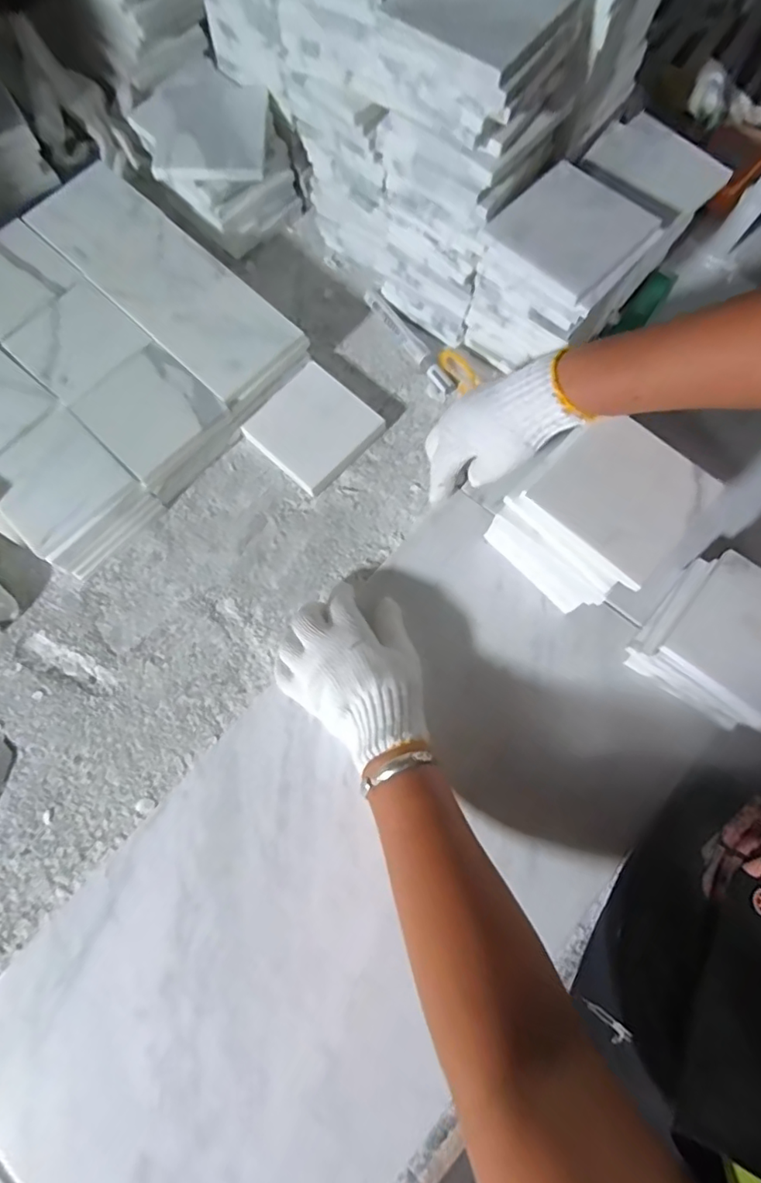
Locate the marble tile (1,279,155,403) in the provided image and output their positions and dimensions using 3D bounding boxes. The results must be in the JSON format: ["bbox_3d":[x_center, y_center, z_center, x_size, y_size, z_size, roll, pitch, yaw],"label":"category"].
[{"bbox_3d":[-0.284,-0.235,0.514,0.099,0.004,0.099,42,79,9],"label":"marble tile"}]

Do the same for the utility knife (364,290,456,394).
[{"bbox_3d":[0.029,-0.257,0.568,0.016,0.018,0.141,-33,77,-11],"label":"utility knife"}]

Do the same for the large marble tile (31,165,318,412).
[{"bbox_3d":[-0.211,-0.304,0.529,0.298,0.007,0.100,42,79,9],"label":"large marble tile"}]

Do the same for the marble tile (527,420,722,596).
[{"bbox_3d":[0.170,-0.071,0.390,0.102,0.009,0.099,42,77,10],"label":"marble tile"}]

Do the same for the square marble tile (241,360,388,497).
[{"bbox_3d":[-0.064,-0.156,0.531,0.098,0.020,0.101,41,77,10],"label":"square marble tile"}]

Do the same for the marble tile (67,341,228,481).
[{"bbox_3d":[-0.210,-0.166,0.494,0.100,0.004,0.100,43,79,9],"label":"marble tile"}]

